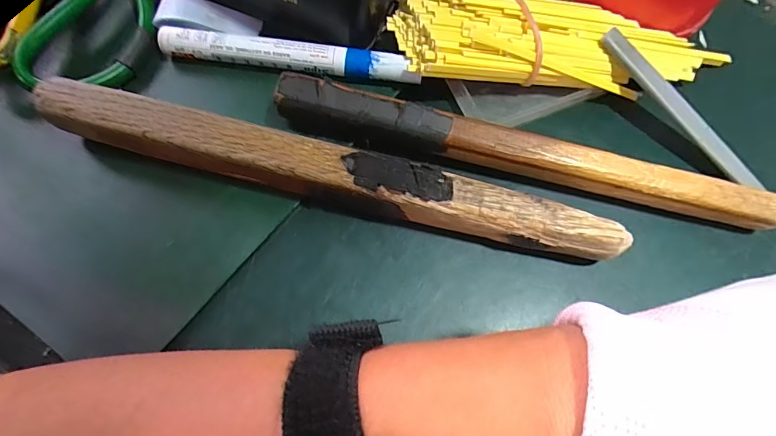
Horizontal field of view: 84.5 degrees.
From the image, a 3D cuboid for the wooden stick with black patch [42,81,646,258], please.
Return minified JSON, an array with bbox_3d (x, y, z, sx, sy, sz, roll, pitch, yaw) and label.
[{"bbox_3d":[-0.028,-0.020,0.203,0.271,0.022,0.025,14,70,3],"label":"wooden stick with black patch"}]

